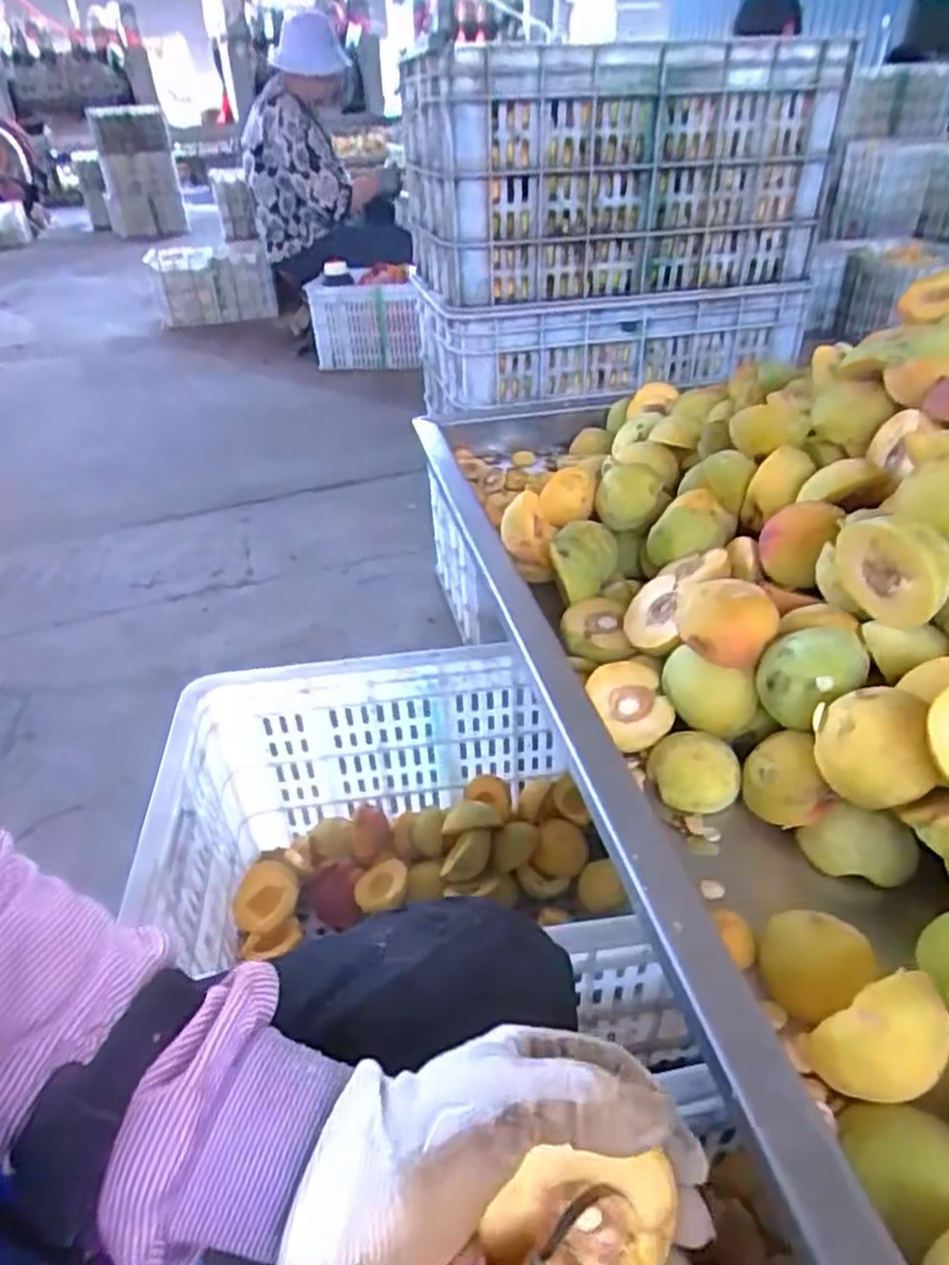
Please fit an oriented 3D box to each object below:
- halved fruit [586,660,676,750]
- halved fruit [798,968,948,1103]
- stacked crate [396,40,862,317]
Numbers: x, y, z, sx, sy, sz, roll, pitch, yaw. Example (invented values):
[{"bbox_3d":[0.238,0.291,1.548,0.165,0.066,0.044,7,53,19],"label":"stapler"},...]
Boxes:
[{"bbox_3d":[0.100,0.049,0.499,0.054,0.030,0.054,2,67,-5],"label":"halved fruit"},{"bbox_3d":[0.161,0.162,0.301,0.037,0.057,0.019,47,17,23],"label":"halved fruit"},{"bbox_3d":[0.184,-0.594,0.997,0.530,0.259,0.244,-10,35,-11],"label":"stacked crate"}]

